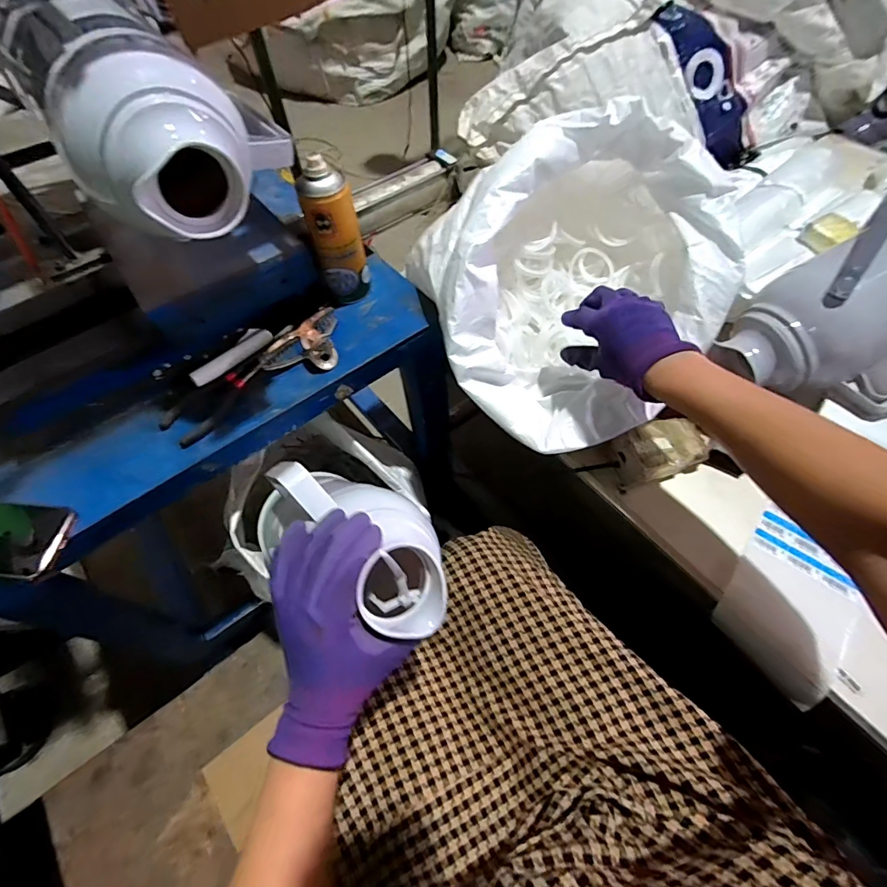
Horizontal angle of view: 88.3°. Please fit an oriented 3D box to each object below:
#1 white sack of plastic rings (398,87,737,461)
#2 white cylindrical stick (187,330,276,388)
[{"bbox_3d":[0.161,-0.192,0.542,0.330,0.227,0.314,-15,59,-7],"label":"white sack of plastic rings"},{"bbox_3d":[-0.277,-0.115,0.603,0.021,0.014,0.115,38,67,23],"label":"white cylindrical stick"}]

